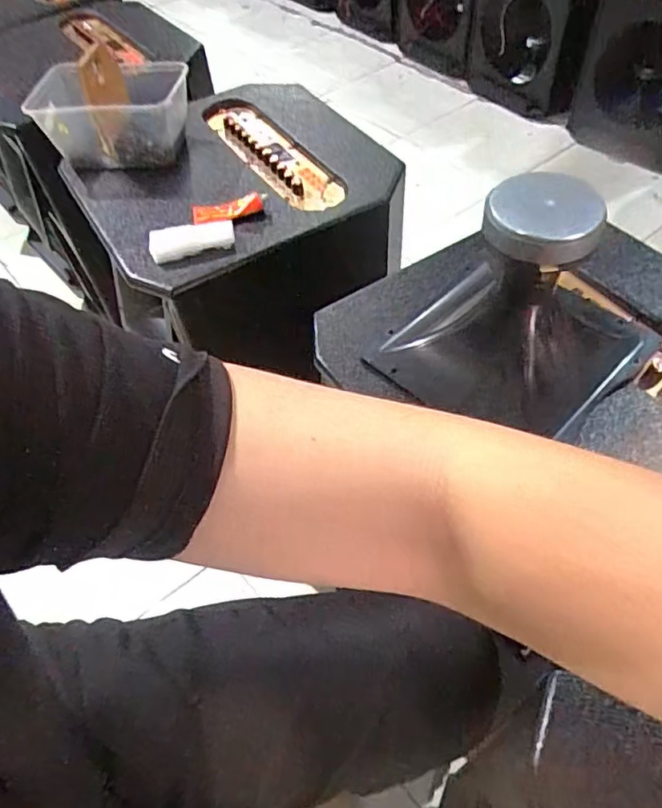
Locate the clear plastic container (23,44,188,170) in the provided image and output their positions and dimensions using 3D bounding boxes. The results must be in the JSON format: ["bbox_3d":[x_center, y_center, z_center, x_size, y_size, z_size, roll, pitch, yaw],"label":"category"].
[{"bbox_3d":[-0.265,-0.358,0.715,0.179,0.101,0.112,-12,53,-5],"label":"clear plastic container"}]

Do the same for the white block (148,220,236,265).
[{"bbox_3d":[-0.148,-0.175,0.626,0.088,0.022,0.031,-13,53,-6],"label":"white block"}]

